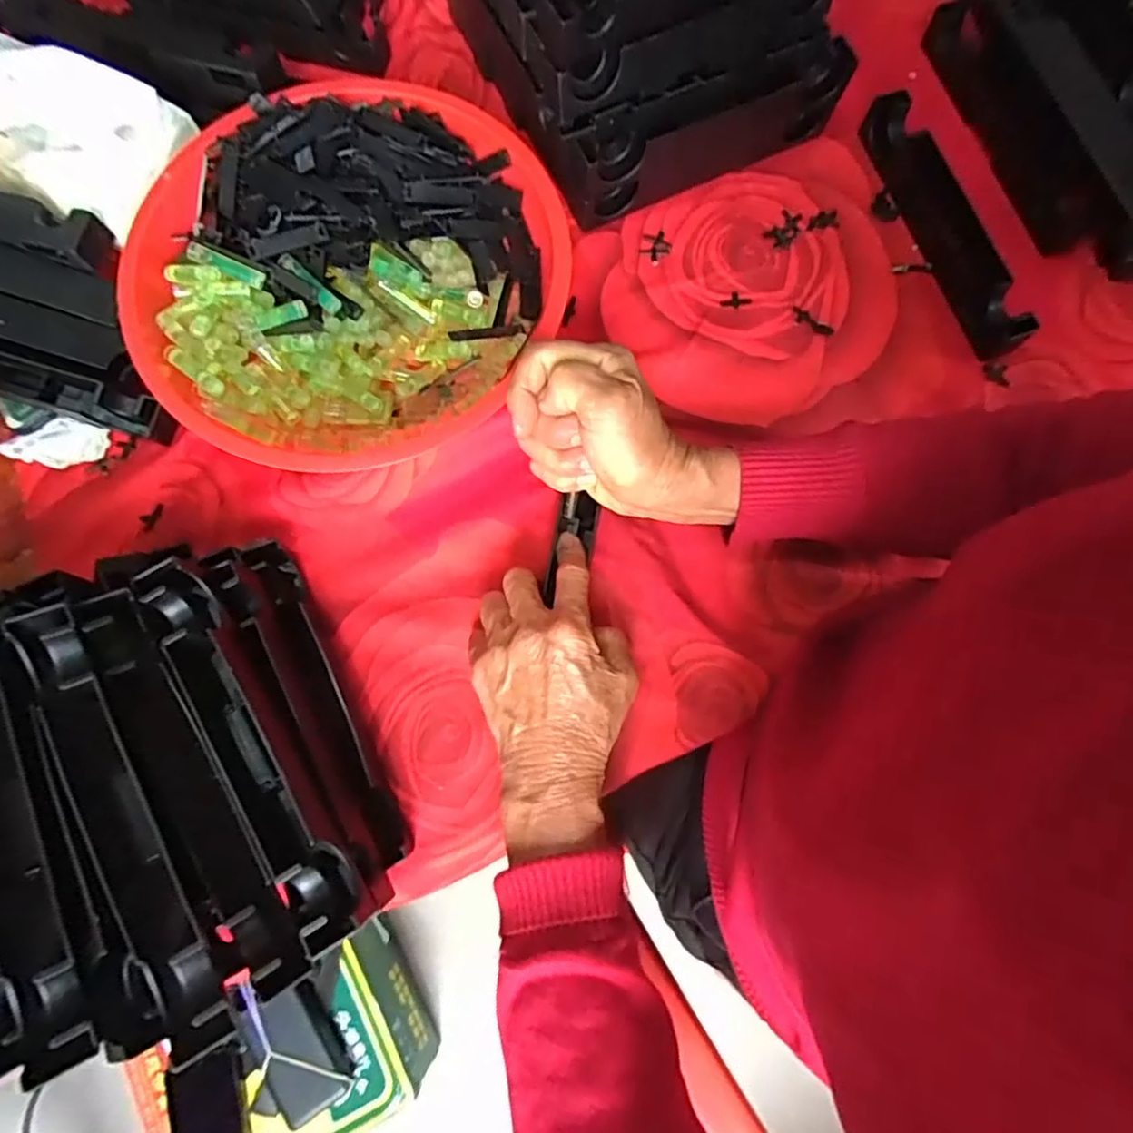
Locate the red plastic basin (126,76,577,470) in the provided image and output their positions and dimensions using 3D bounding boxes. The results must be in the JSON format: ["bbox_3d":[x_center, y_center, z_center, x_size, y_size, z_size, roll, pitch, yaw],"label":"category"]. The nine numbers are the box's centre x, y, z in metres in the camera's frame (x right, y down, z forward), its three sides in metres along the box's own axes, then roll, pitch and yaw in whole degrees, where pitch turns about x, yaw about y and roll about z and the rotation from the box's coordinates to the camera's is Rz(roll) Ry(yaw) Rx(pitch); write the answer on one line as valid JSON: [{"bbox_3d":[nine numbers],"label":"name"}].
[{"bbox_3d":[-0.128,-0.168,0.403,0.242,0.078,0.218,-43,79,-7],"label":"red plastic basin"}]

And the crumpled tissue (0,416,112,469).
[{"bbox_3d":[-0.328,-0.079,0.421,0.065,0.014,0.030,6,77,3],"label":"crumpled tissue"}]

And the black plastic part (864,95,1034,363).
[{"bbox_3d":[0.261,-0.235,0.456,0.028,0.036,0.193,-22,77,-3],"label":"black plastic part"}]

